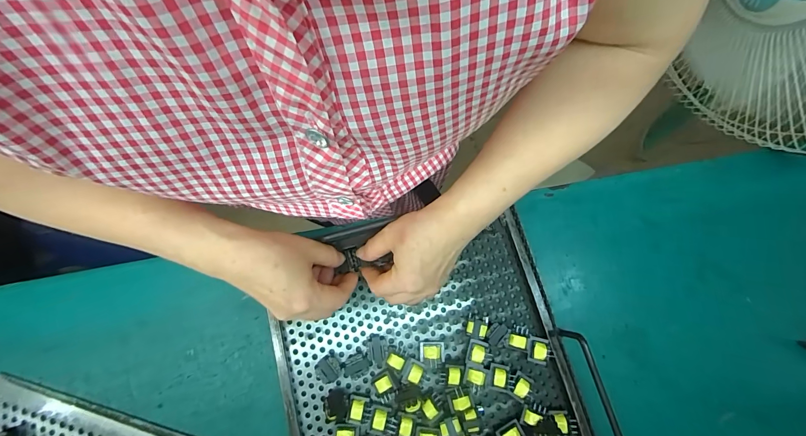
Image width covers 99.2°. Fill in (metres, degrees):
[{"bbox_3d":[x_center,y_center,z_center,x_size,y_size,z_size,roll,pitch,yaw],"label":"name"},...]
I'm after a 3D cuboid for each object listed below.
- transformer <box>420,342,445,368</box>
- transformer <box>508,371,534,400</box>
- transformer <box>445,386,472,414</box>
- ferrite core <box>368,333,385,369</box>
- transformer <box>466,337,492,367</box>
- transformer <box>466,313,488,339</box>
[{"bbox_3d":[0.029,0.136,0.341,0.023,0.019,0.025,0,72,-1],"label":"transformer"},{"bbox_3d":[0.113,0.164,0.338,0.022,0.021,0.022,21,73,6],"label":"transformer"},{"bbox_3d":[0.054,0.175,0.331,0.025,0.015,0.025,0,79,2],"label":"transformer"},{"bbox_3d":[-0.026,0.132,0.340,0.016,0.018,0.032,-4,73,-2],"label":"ferrite core"},{"bbox_3d":[0.075,0.136,0.343,0.022,0.020,0.024,15,73,4],"label":"transformer"},{"bbox_3d":[0.075,0.110,0.348,0.019,0.024,0.021,13,73,3],"label":"transformer"}]

